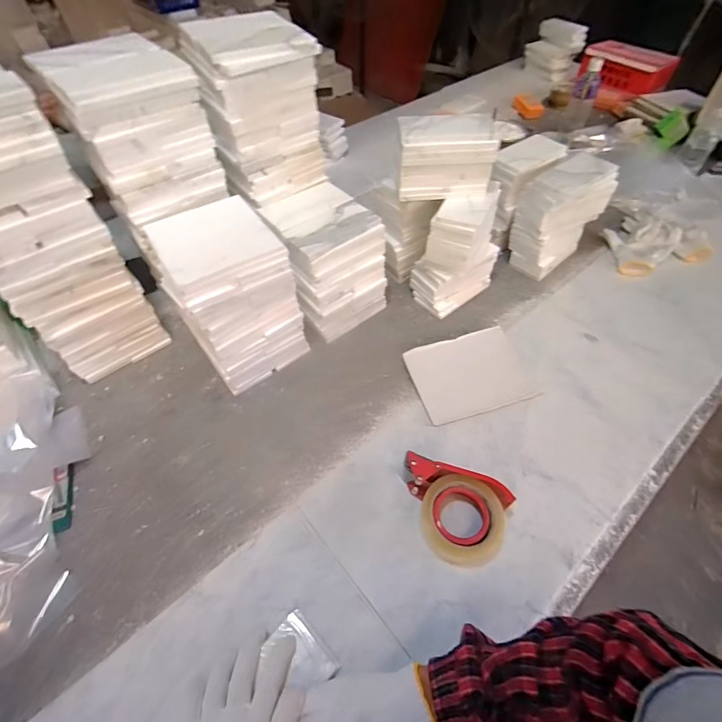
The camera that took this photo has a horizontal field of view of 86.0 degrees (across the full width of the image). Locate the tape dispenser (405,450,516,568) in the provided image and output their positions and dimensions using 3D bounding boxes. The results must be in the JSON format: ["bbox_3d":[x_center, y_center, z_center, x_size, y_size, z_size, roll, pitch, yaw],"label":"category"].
[{"bbox_3d":[0.113,0.197,0.499,0.145,0.061,0.106,18,55,14],"label":"tape dispenser"}]

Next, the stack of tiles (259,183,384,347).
[{"bbox_3d":[-0.067,-0.171,0.711,0.167,0.202,0.169,-38,62,-24],"label":"stack of tiles"}]

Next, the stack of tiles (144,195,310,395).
[{"bbox_3d":[-0.203,-0.101,0.619,0.158,0.251,0.159,-30,58,-21],"label":"stack of tiles"}]

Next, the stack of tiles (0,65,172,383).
[{"bbox_3d":[-0.452,-0.160,0.565,0.166,0.403,0.158,-34,60,-22],"label":"stack of tiles"}]

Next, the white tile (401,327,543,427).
[{"bbox_3d":[0.188,0.019,0.662,0.193,0.010,0.148,-16,59,-9],"label":"white tile"}]

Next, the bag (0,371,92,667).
[{"bbox_3d":[-0.472,0.192,0.500,0.210,0.082,0.341,-30,58,-20],"label":"bag"}]

